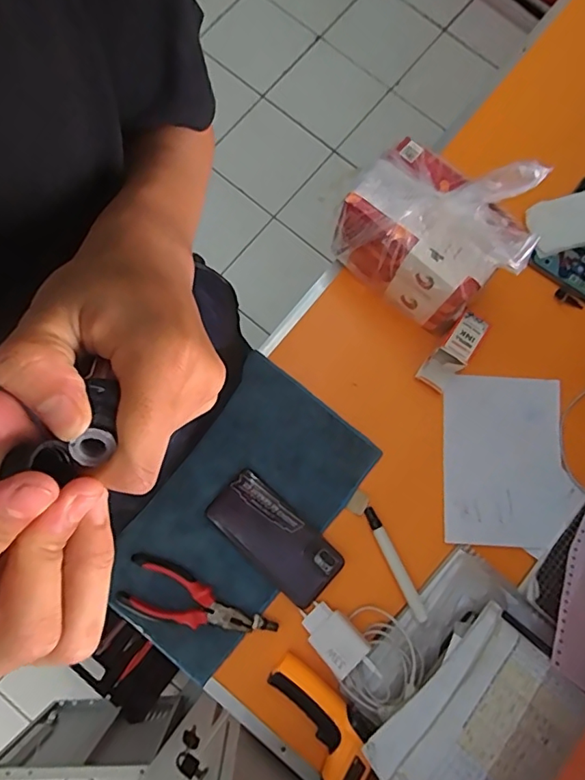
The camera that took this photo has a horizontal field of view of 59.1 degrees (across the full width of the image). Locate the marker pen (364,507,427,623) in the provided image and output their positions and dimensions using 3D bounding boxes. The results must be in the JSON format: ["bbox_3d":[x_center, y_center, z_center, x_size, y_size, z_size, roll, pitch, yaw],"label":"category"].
[{"bbox_3d":[0.121,0.204,0.605,0.016,0.008,0.136,-26,83,-7],"label":"marker pen"}]

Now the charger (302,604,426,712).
[{"bbox_3d":[0.082,0.288,0.576,0.092,0.031,0.131,-37,84,-8],"label":"charger"}]

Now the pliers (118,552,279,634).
[{"bbox_3d":[-0.106,0.243,0.594,0.178,0.016,0.064,17,80,0],"label":"pliers"}]

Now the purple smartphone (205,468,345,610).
[{"bbox_3d":[-0.021,0.175,0.613,0.162,0.011,0.077,42,81,4],"label":"purple smartphone"}]

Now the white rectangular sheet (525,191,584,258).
[{"bbox_3d":[0.383,-0.228,0.689,0.139,0.020,0.078,-16,72,-5],"label":"white rectangular sheet"}]

